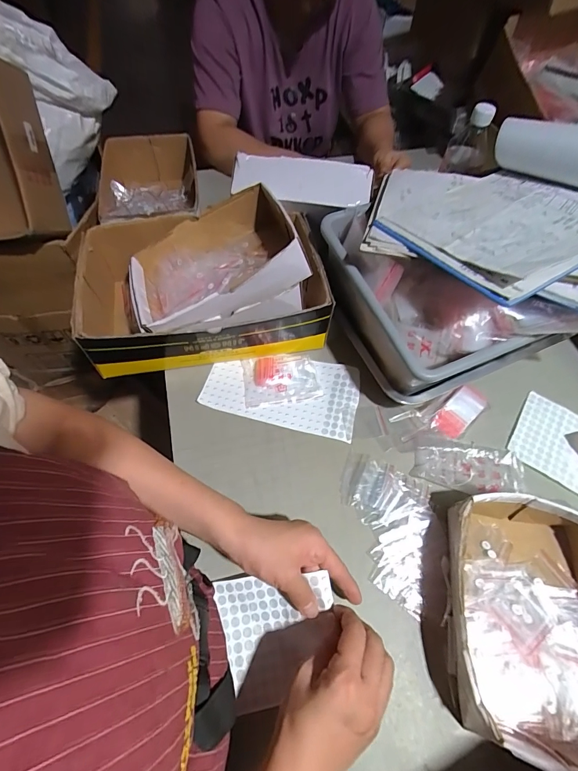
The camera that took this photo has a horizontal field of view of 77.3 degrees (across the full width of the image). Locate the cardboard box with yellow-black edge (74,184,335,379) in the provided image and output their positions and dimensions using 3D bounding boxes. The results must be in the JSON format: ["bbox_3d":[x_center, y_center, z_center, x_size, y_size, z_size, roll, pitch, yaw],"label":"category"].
[{"bbox_3d":[-0.131,-0.157,0.556,0.355,0.151,0.234,-8,61,-6],"label":"cardboard box with yellow-black edge"}]

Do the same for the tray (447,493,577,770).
[{"bbox_3d":[0.264,0.247,0.390,0.183,0.059,0.235,7,60,2],"label":"tray"}]

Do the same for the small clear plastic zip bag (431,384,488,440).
[{"bbox_3d":[0.253,0.039,0.534,0.091,0.014,0.045,-34,67,-19],"label":"small clear plastic zip bag"}]

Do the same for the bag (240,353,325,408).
[{"bbox_3d":[-0.013,-0.011,0.554,0.112,0.017,0.081,-7,61,-5],"label":"bag"}]

